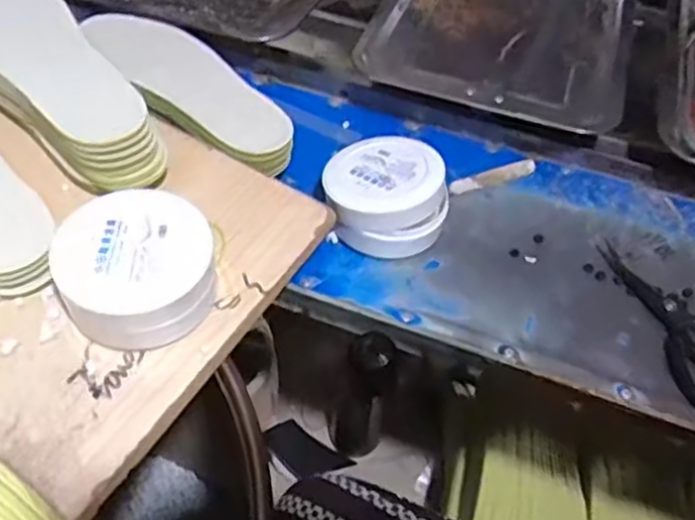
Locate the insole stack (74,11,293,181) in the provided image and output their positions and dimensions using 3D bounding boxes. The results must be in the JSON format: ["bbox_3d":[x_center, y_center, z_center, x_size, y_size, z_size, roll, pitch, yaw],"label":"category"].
[{"bbox_3d":[-0.155,-0.161,0.632,0.087,0.042,0.246,-34,60,-29],"label":"insole stack"}]

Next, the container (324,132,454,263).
[{"bbox_3d":[0.032,-0.058,0.590,0.104,0.063,0.100,2,50,-3],"label":"container"}]

